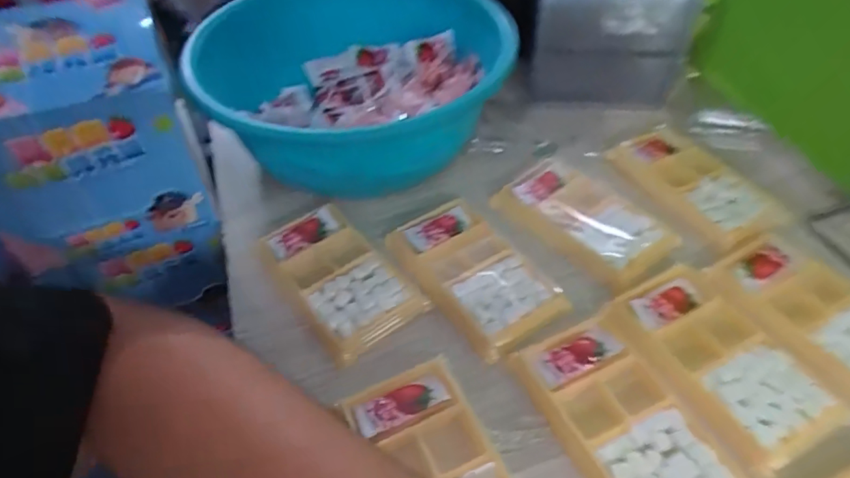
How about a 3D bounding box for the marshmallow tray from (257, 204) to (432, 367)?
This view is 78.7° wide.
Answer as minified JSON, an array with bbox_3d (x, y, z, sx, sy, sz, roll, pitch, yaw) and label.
[{"bbox_3d":[-0.066,0.025,0.386,0.071,0.014,0.122,-31,53,-23],"label":"marshmallow tray"}]

